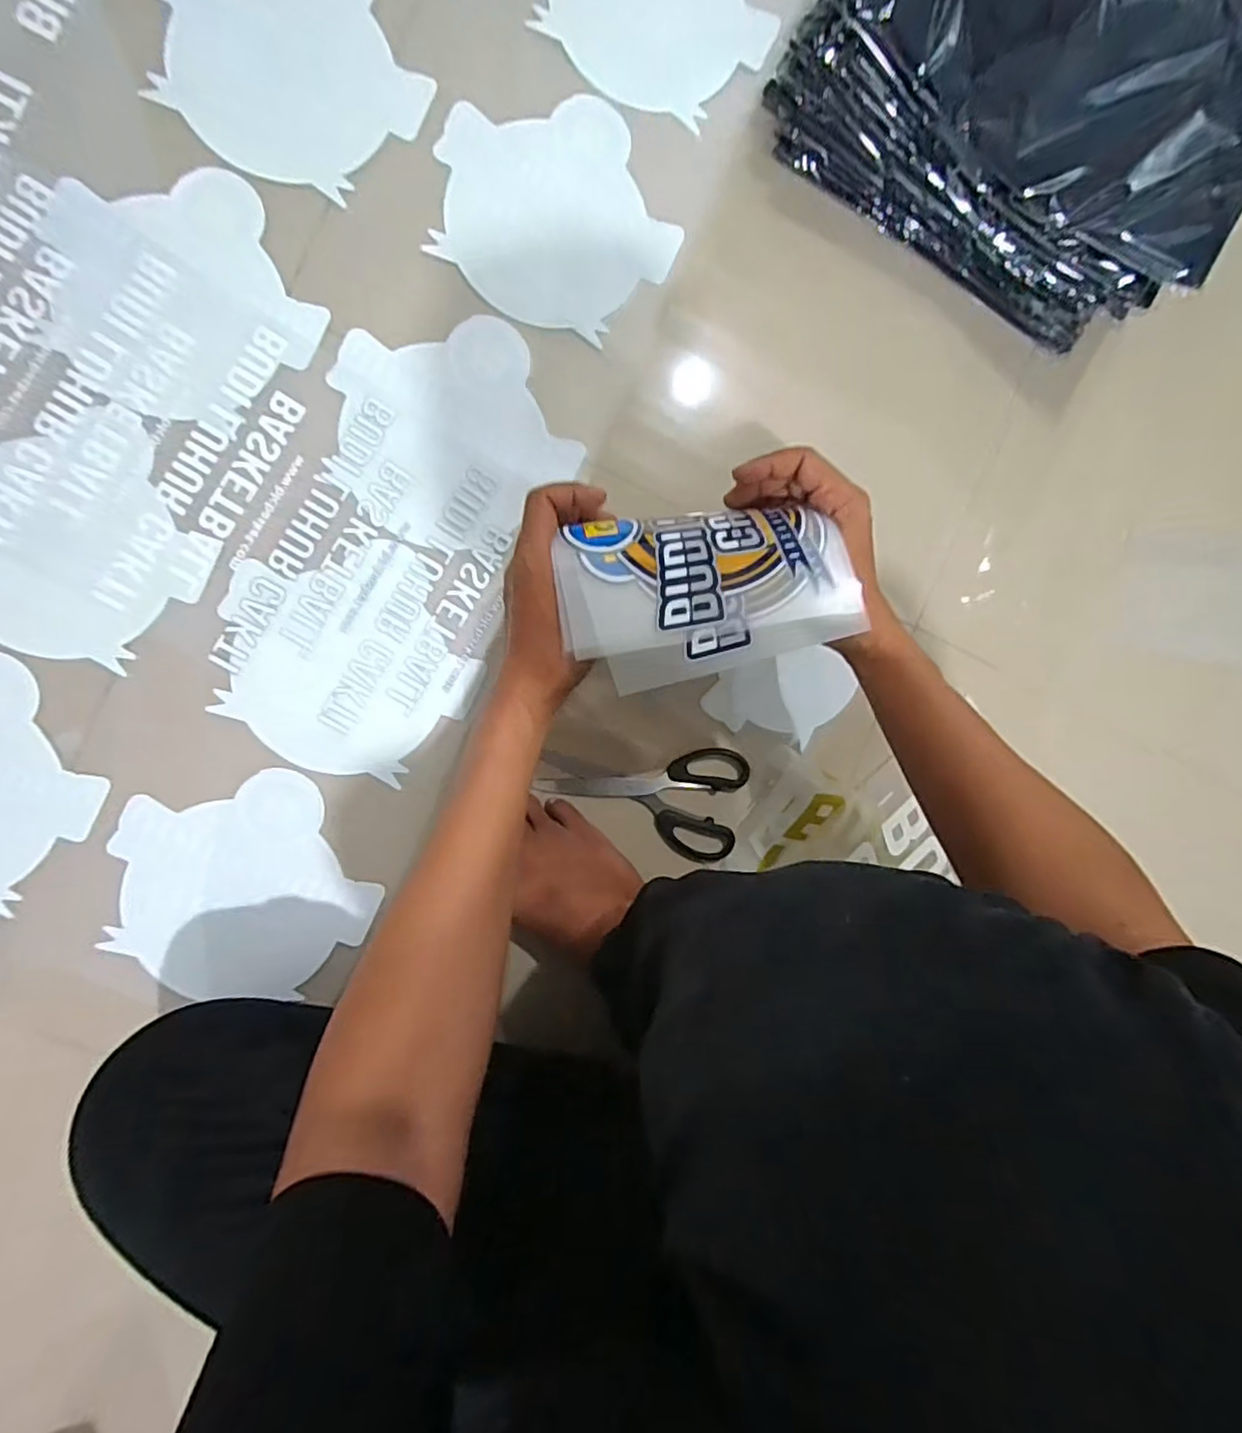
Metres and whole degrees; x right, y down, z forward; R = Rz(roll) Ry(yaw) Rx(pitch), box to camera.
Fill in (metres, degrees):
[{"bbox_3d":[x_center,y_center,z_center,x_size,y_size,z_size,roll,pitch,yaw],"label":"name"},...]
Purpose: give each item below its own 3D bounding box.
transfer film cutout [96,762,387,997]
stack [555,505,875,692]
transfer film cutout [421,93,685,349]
[{"bbox_3d":[-0.303,0.137,0.535,0.193,0.007,0.178,6,89,-8],"label":"transfer film cutout"},{"bbox_3d":[0.054,-0.085,0.429,0.177,0.047,0.109,-15,96,-7],"label":"stack"},{"bbox_3d":[-0.053,-0.417,0.541,0.196,0.006,0.180,0,92,-8],"label":"transfer film cutout"}]

